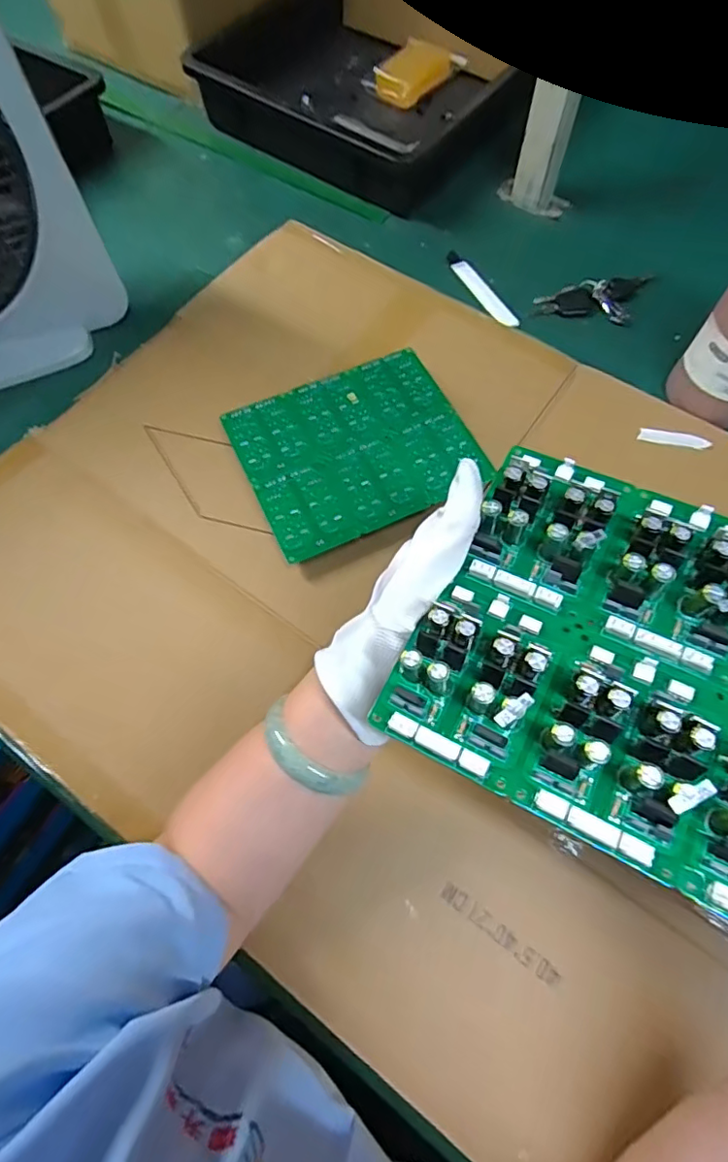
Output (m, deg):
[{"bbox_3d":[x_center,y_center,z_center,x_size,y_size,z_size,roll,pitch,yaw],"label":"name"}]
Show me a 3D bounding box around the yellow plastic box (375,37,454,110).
[{"bbox_3d":[0.078,-0.741,0.793,0.079,0.027,0.140,31,71,14],"label":"yellow plastic box"}]

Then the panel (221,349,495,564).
[{"bbox_3d":[-0.008,-0.128,0.517,0.205,0.005,0.176,-23,68,-9],"label":"panel"}]

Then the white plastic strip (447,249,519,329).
[{"bbox_3d":[0.136,-0.347,0.644,0.024,0.006,0.143,-26,69,-9],"label":"white plastic strip"}]

